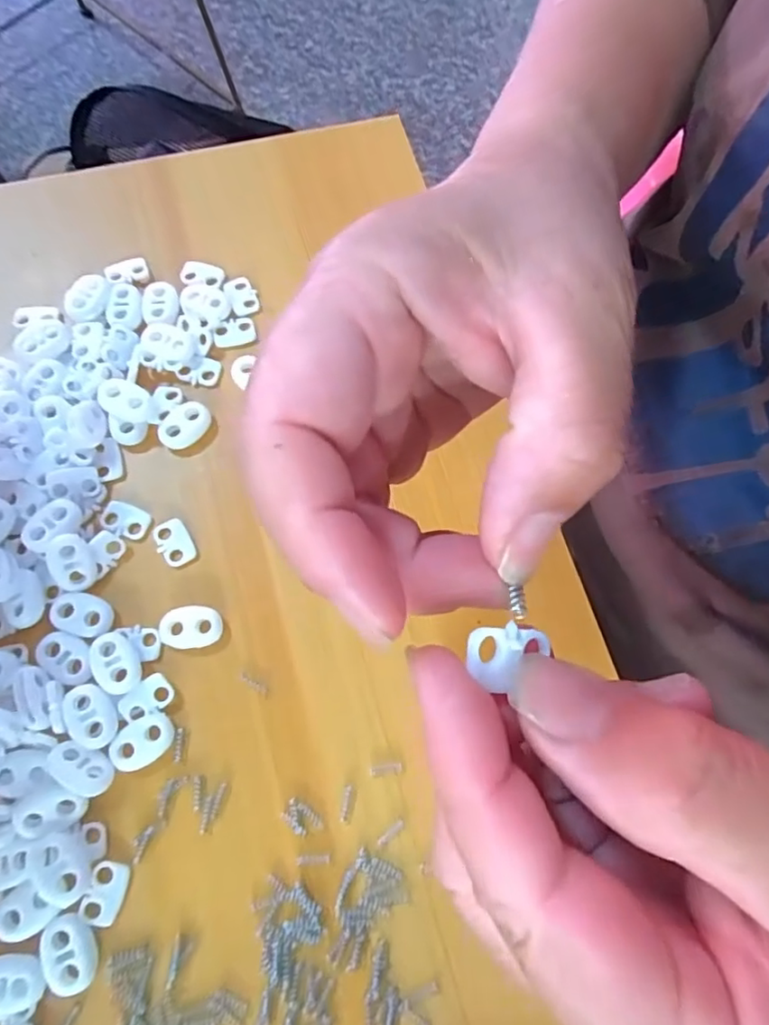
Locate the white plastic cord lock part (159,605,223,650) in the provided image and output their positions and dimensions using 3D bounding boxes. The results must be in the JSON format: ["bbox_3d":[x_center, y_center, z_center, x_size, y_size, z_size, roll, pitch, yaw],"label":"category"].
[{"bbox_3d":[-0.072,0.043,0.217,0.022,0.005,0.015,-2,73,-5],"label":"white plastic cord lock part"}]

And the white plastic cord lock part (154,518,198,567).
[{"bbox_3d":[-0.082,0.012,0.227,0.013,0.004,0.019,-29,77,-12],"label":"white plastic cord lock part"}]

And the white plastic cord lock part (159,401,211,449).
[{"bbox_3d":[-0.082,-0.036,0.240,0.015,0.006,0.023,44,75,9],"label":"white plastic cord lock part"}]

